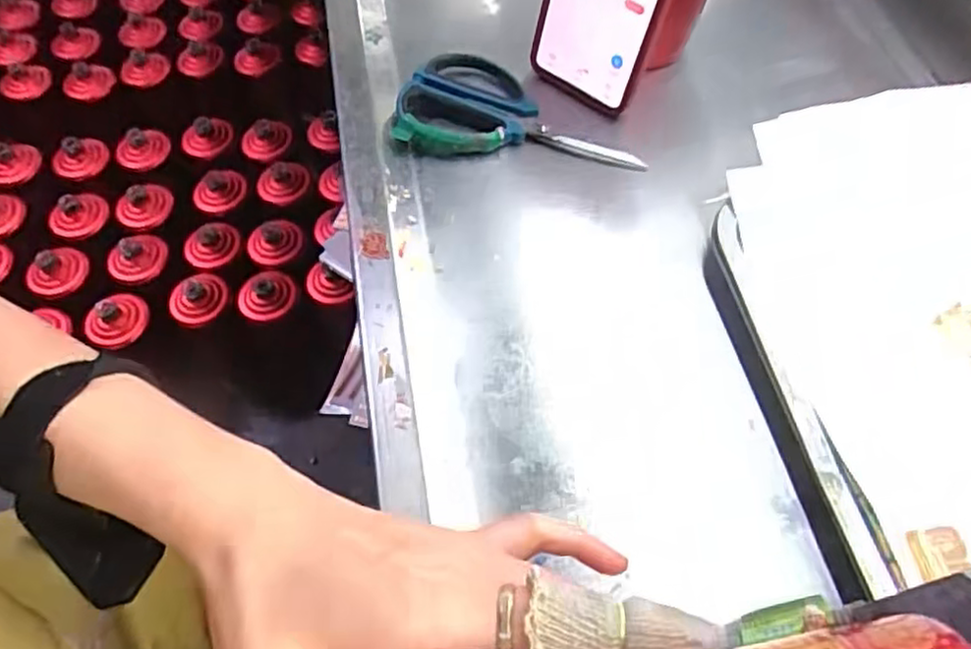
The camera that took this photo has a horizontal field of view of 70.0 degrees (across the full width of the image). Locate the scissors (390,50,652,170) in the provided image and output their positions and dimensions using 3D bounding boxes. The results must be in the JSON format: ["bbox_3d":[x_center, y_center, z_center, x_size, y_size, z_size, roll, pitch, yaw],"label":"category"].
[{"bbox_3d":[0.022,-0.148,0.468,0.161,0.015,0.087,2,59,1],"label":"scissors"}]

